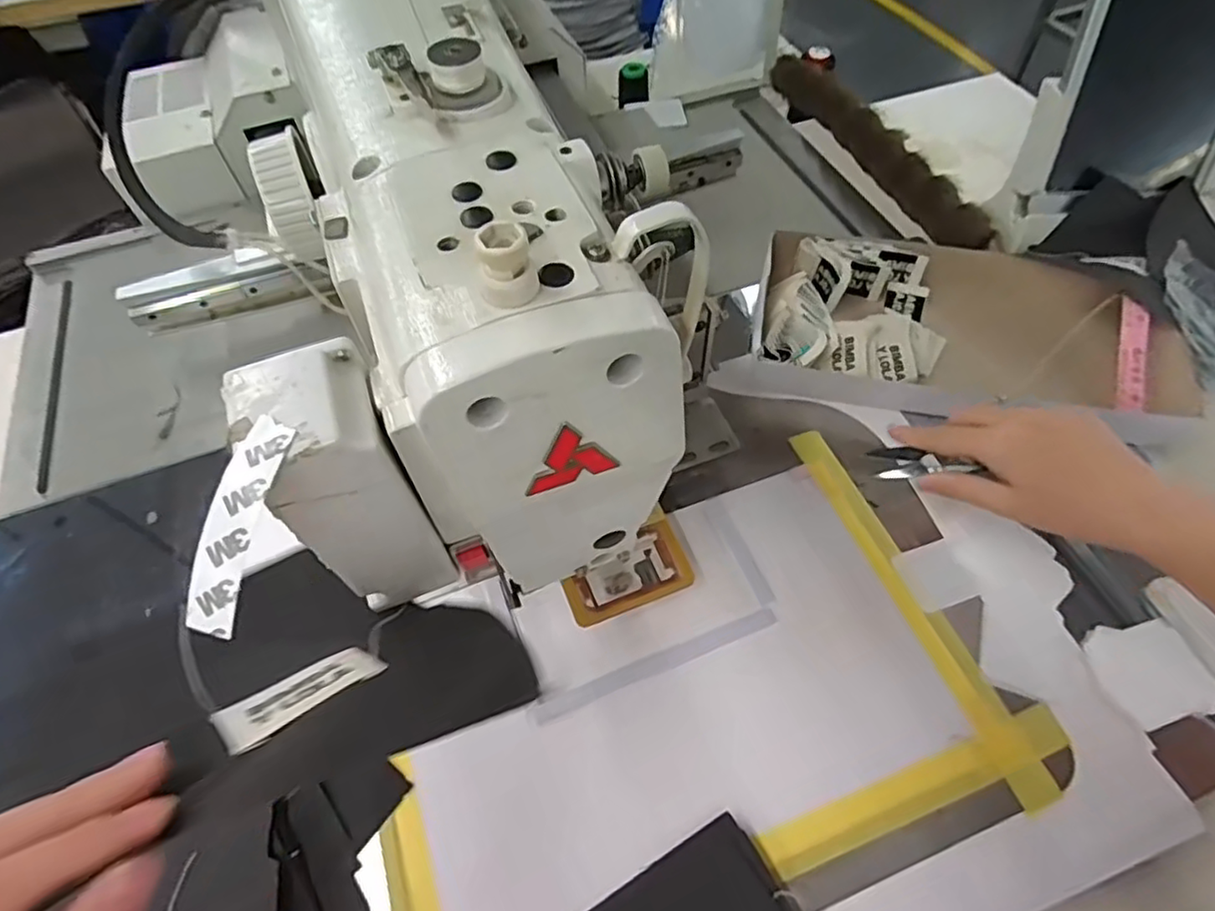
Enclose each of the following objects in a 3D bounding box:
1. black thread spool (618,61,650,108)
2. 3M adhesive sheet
[{"bbox_3d":[0.033,-0.480,0.845,0.039,0.048,0.034,0,56,1],"label":"black thread spool"},{"bbox_3d":[-0.115,0.021,0.202,0.015,0.009,0.066,12,81,12],"label":"3M adhesive sheet"}]

